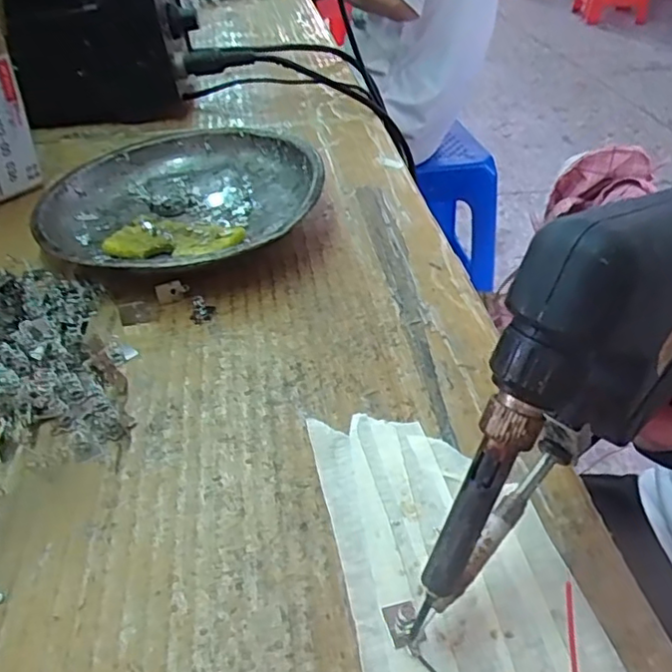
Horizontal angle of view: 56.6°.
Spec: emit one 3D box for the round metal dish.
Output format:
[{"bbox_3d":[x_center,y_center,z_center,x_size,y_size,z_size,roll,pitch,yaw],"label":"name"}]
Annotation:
[{"bbox_3d":[-0.079,-0.069,0.322,0.136,0.029,0.140,0,39,0],"label":"round metal dish"}]

